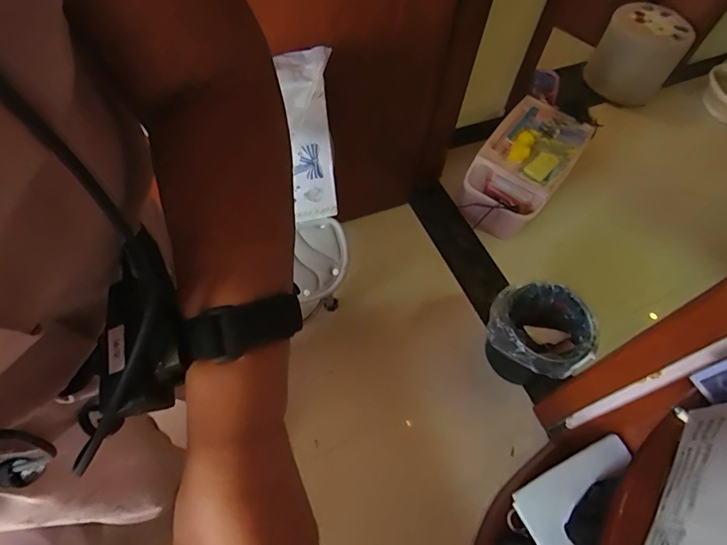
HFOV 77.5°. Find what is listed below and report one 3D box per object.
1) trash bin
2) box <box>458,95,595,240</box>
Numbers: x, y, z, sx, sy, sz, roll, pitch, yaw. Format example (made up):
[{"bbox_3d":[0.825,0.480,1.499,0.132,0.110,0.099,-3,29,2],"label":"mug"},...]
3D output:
[{"bbox_3d":[0.436,0.178,1.189,0.238,0.233,0.215,27,61,11],"label":"trash bin"},{"bbox_3d":[0.518,-0.347,1.473,0.264,0.197,0.505,34,63,14],"label":"box"}]

